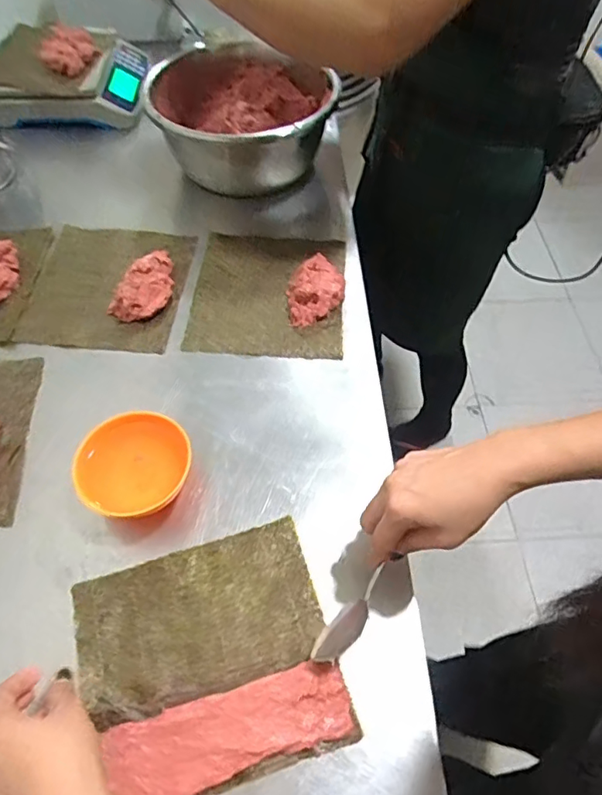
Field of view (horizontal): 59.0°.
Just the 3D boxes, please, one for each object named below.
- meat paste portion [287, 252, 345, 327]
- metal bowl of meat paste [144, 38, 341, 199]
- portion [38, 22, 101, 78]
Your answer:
[{"bbox_3d":[0.019,-0.133,0.649,0.067,0.033,0.086,0,56,1],"label":"meat paste portion"},{"bbox_3d":[-0.084,-0.406,0.789,0.250,0.117,0.253,0,56,1],"label":"metal bowl of meat paste"},{"bbox_3d":[-0.379,-0.568,0.868,0.085,0.035,0.121,-17,57,-10],"label":"portion"}]

